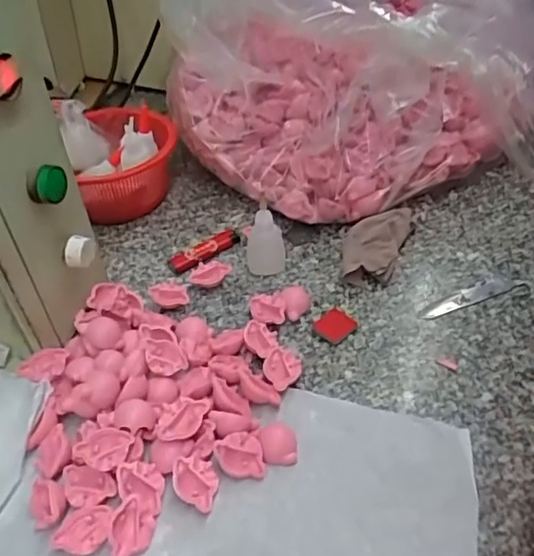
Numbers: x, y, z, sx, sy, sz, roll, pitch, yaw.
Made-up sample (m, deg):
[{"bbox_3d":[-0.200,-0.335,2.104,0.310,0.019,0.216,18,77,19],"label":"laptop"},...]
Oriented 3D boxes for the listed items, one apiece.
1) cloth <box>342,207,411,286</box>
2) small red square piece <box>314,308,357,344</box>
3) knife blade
[{"bbox_3d":[0.103,-0.033,0.541,0.049,0.032,0.095,17,46,20],"label":"cloth"},{"bbox_3d":[0.057,0.039,0.481,0.032,0.004,0.032,-29,51,-29],"label":"small red square piece"},{"bbox_3d":[0.179,0.015,0.506,0.102,0.008,0.022,-15,45,-17],"label":"knife blade"}]

